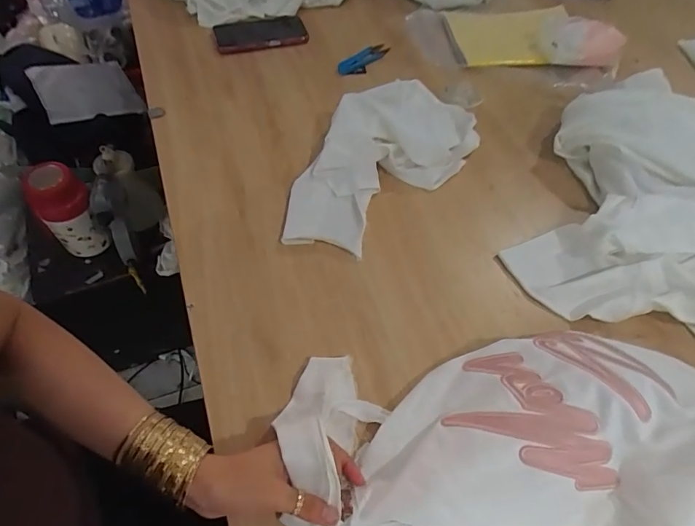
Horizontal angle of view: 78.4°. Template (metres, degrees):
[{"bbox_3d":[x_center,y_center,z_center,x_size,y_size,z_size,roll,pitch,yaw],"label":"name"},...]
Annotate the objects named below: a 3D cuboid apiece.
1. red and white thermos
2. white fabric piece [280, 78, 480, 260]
[{"bbox_3d":[-0.566,-0.110,0.868,0.094,0.184,0.112,-22,62,-16],"label":"red and white thermos"},{"bbox_3d":[0.036,-0.139,0.584,0.173,0.072,0.323,37,63,18],"label":"white fabric piece"}]

